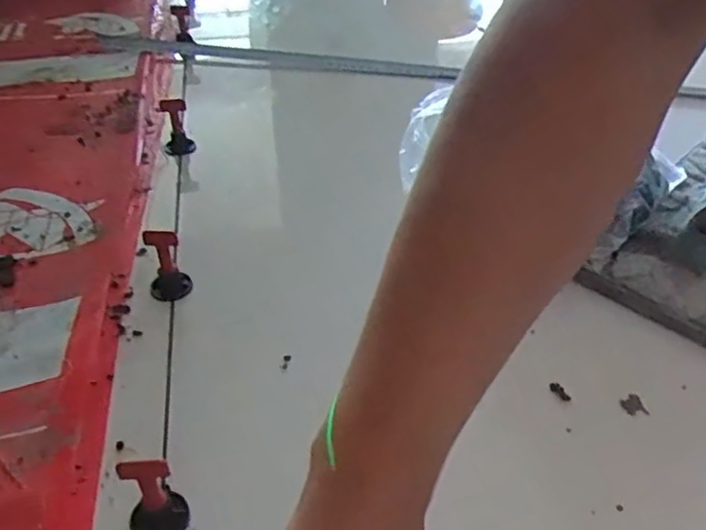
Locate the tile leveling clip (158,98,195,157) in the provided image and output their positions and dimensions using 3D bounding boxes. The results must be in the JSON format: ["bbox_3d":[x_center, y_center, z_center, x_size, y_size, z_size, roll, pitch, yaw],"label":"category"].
[{"bbox_3d":[-0.176,-0.141,0.654,0.028,0.048,0.030,-10,40,-12],"label":"tile leveling clip"}]

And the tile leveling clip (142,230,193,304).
[{"bbox_3d":[-0.137,0.000,0.484,0.029,0.053,0.024,-13,41,-16],"label":"tile leveling clip"}]

